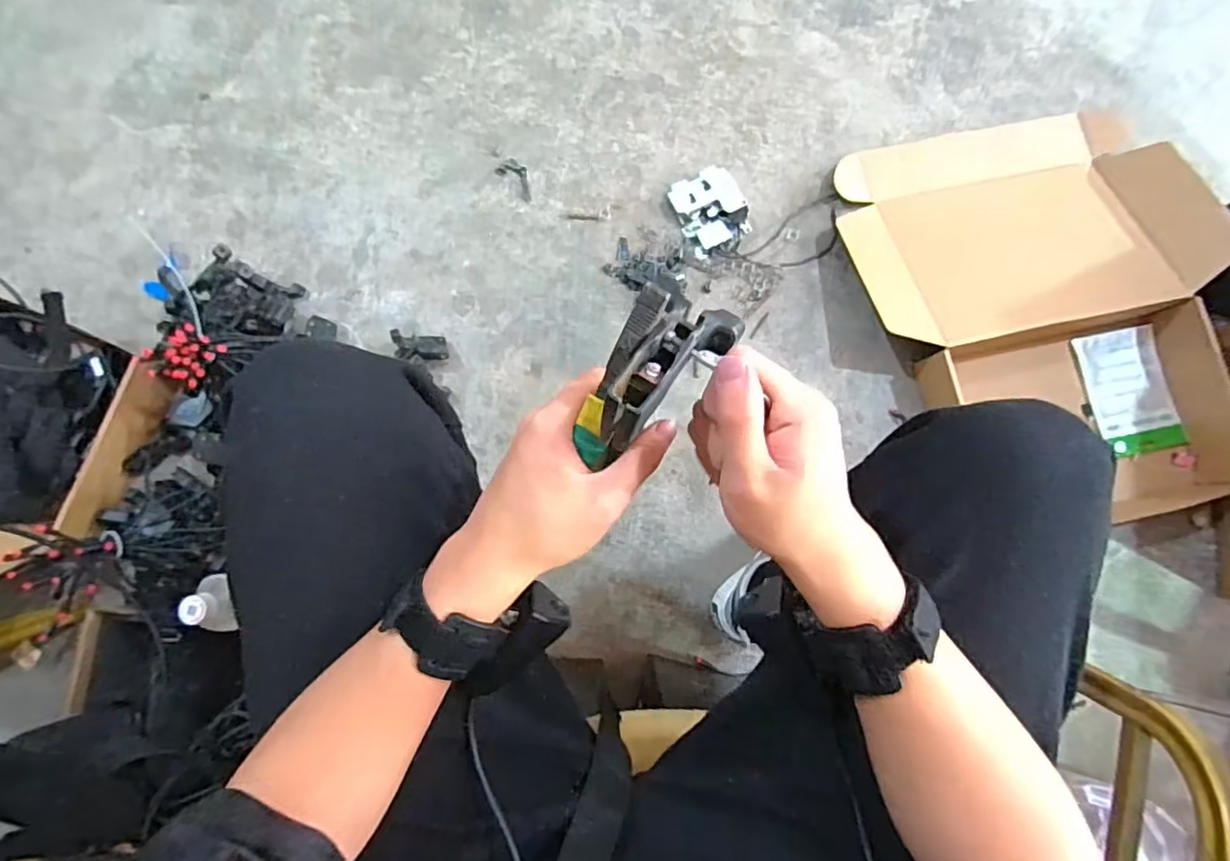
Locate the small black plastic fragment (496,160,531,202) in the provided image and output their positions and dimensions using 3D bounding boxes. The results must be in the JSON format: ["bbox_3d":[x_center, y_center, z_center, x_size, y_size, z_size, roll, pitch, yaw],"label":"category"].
[{"bbox_3d":[-0.145,-0.381,0.901,0.071,0.004,0.034,44,85,4],"label":"small black plastic fragment"}]

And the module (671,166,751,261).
[{"bbox_3d":[0.143,-0.324,0.882,0.099,0.030,0.127,-21,84,-3],"label":"module"}]

